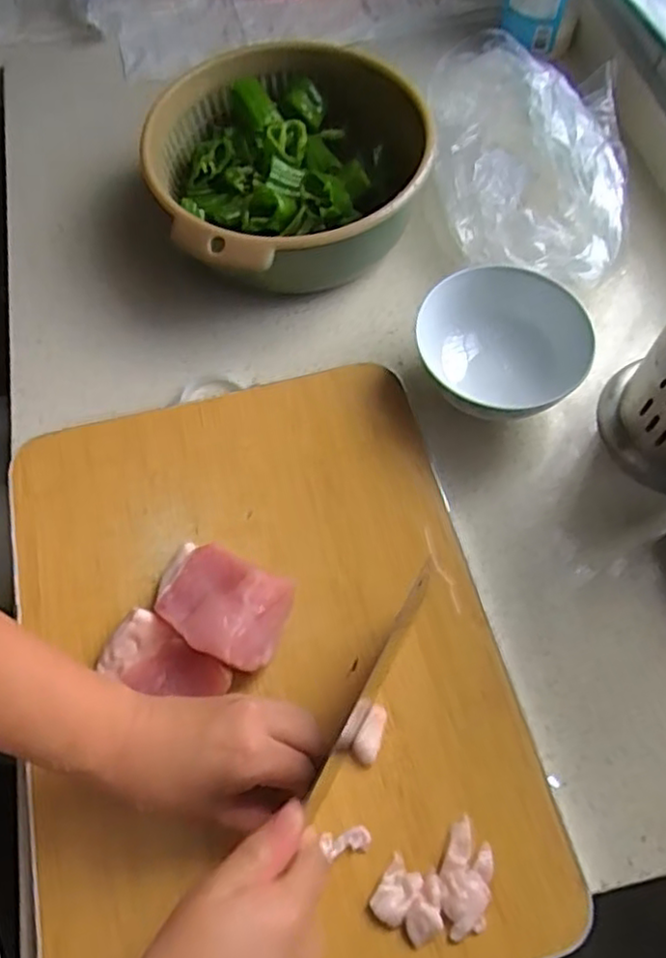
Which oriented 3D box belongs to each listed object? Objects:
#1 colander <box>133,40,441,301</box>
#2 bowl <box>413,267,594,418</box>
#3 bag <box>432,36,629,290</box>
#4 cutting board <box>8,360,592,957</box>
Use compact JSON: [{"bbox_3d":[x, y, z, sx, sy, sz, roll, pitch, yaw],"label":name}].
[{"bbox_3d":[-0.034,-0.260,0.584,0.227,0.091,0.231,-18,67,-6],"label":"colander"},{"bbox_3d":[0.120,-0.092,0.504,0.114,0.061,0.122,-1,67,1],"label":"bowl"},{"bbox_3d":[0.160,-0.266,0.578,0.166,0.091,0.229,9,67,6],"label":"bag"},{"bbox_3d":[-0.047,0.111,0.437,0.294,0.024,0.389,-15,67,-5],"label":"cutting board"}]

